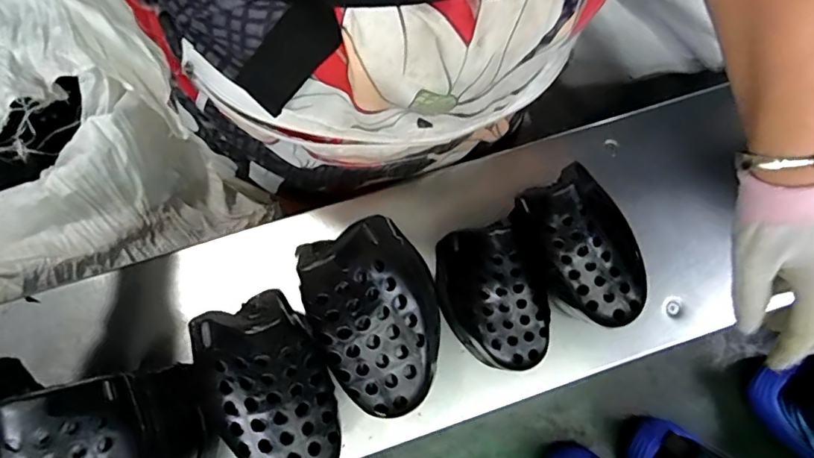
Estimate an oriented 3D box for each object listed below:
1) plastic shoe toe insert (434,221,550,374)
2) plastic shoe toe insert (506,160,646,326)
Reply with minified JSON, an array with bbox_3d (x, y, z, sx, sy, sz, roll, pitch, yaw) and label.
[{"bbox_3d":[0.075,0.061,0.458,0.086,0.058,0.124,-15,90,20],"label":"plastic shoe toe insert"},{"bbox_3d":[0.140,0.013,0.402,0.074,0.064,0.126,-37,78,-7],"label":"plastic shoe toe insert"}]

